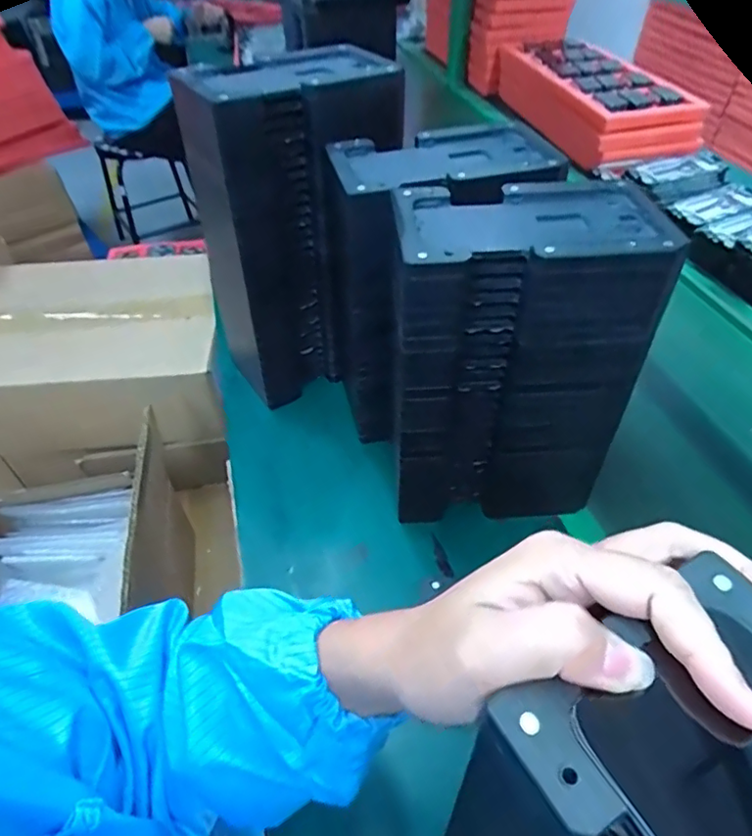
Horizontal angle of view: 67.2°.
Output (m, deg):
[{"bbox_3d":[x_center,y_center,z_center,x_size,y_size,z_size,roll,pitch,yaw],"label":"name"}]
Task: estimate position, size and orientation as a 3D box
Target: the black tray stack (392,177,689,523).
[{"bbox_3d":[0.109,-0.041,0.494,0.190,0.273,0.120,-6,43,-4],"label":"black tray stack"}]

